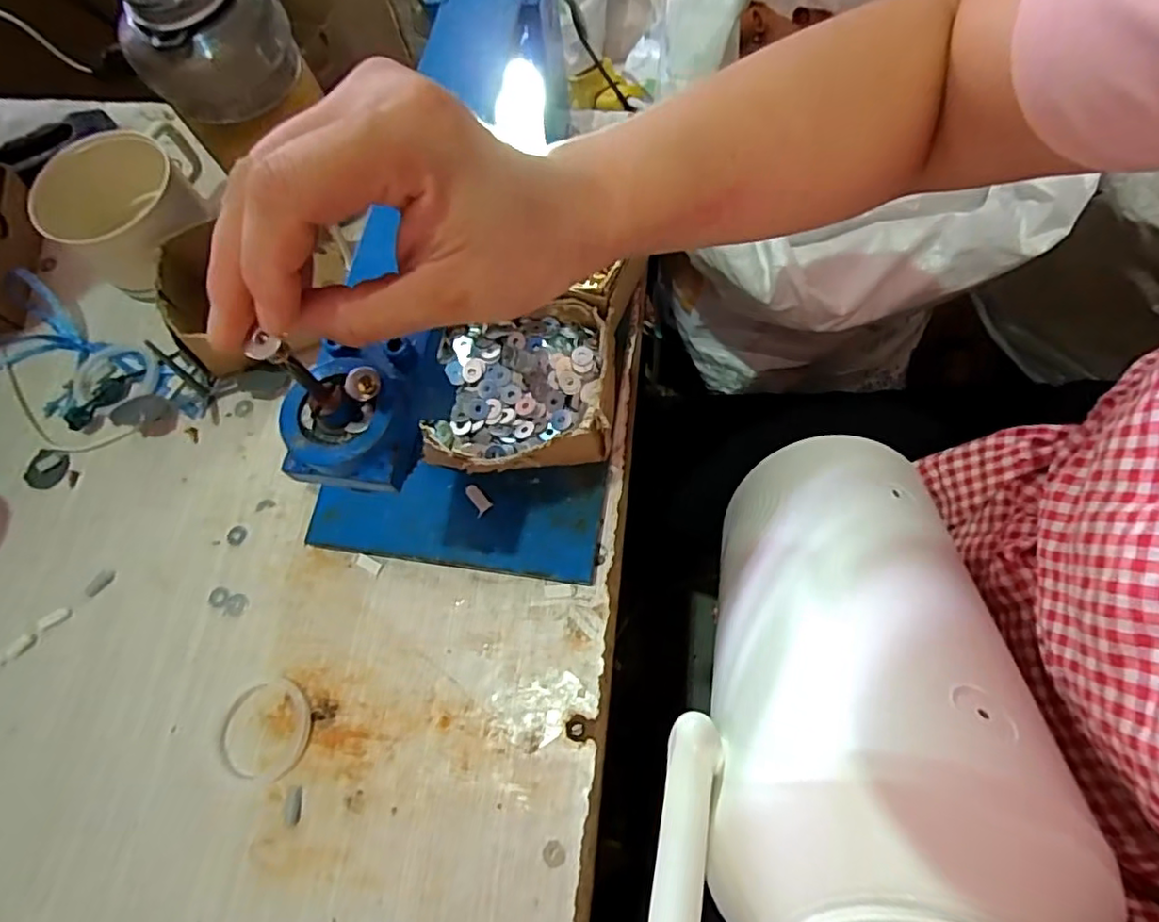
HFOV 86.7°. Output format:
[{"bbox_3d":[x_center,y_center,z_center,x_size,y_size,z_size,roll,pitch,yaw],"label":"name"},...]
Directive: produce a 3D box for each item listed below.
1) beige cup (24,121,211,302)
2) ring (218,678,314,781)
[{"bbox_3d":[-0.363,-0.200,0.500,0.130,0.081,0.093,-36,71,-9],"label":"beige cup"},{"bbox_3d":[-0.196,0.167,0.384,0.057,0.004,0.059,-1,69,4],"label":"ring"}]

